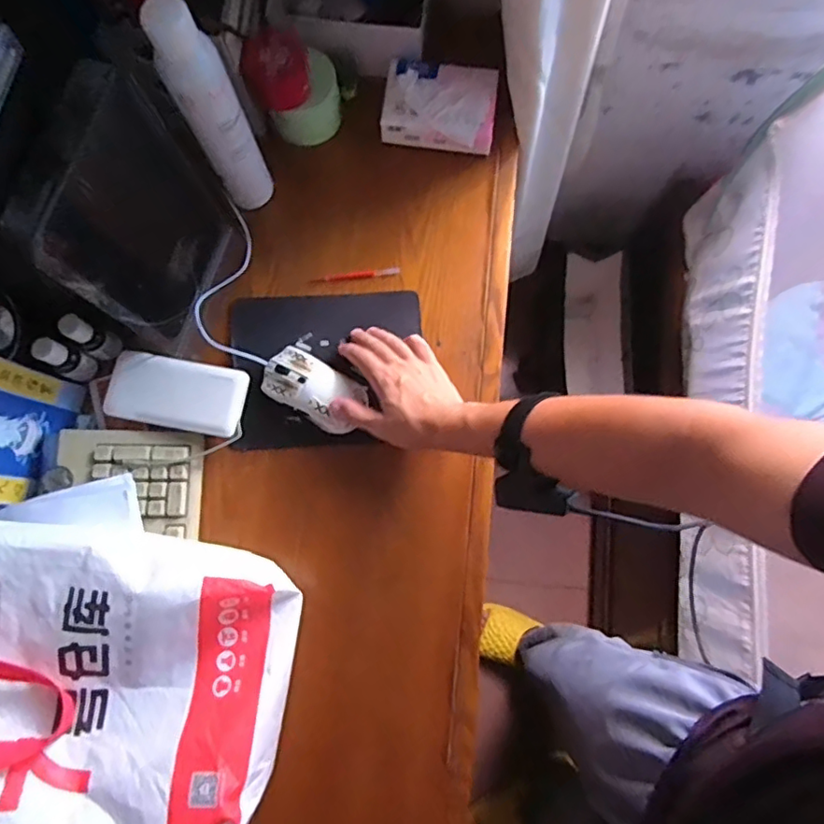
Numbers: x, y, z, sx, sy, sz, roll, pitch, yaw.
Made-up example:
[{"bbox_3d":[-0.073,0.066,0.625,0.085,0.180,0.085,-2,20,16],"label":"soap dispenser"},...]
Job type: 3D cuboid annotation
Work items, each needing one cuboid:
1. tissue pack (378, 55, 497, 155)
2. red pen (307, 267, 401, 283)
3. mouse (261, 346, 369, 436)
[{"bbox_3d":[0.033,-0.367,0.682,0.134,0.049,0.097,6,79,2],"label":"tissue pack"},{"bbox_3d":[-0.068,-0.163,0.675,0.107,0.005,0.009,-6,79,-1],"label":"red pen"},{"bbox_3d":[-0.109,-0.027,0.623,0.113,0.031,0.065,31,81,6],"label":"mouse"}]

